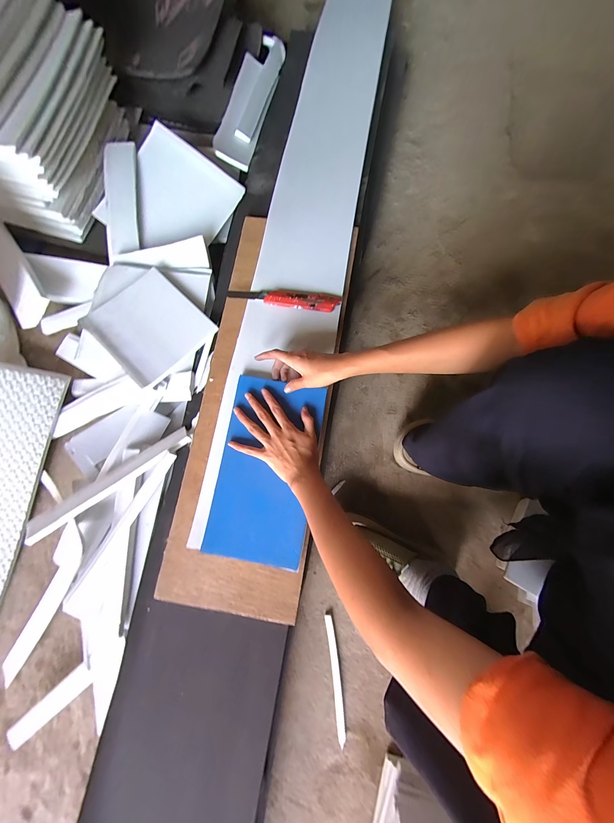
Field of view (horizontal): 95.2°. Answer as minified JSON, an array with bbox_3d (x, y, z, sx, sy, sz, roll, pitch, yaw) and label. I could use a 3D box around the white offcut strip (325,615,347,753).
[{"bbox_3d":[0.050,0.460,0.486,0.016,0.014,0.192,-6,80,-1],"label":"white offcut strip"}]

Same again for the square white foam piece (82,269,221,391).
[{"bbox_3d":[-0.283,-0.157,0.504,0.176,0.023,0.165,43,83,7],"label":"square white foam piece"}]

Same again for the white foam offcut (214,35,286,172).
[{"bbox_3d":[-0.120,-0.681,0.589,0.082,0.038,0.353,11,80,2],"label":"white foam offcut"}]

